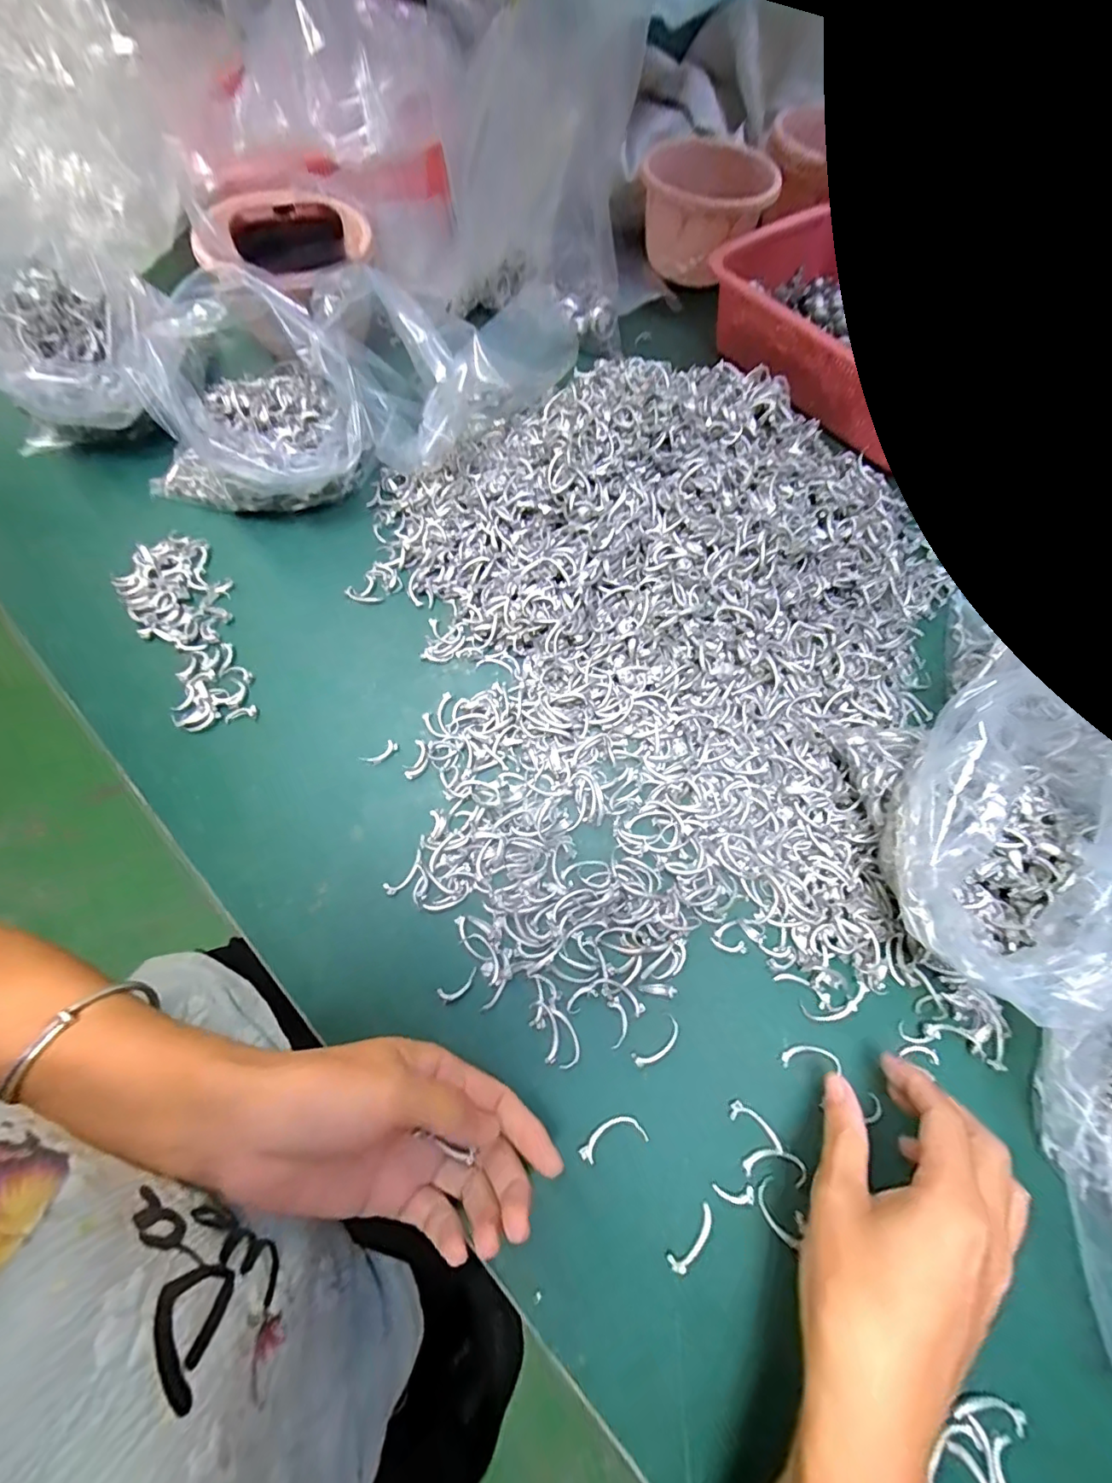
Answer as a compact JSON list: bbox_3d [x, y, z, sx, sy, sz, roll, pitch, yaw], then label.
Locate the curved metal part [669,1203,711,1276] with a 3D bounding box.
[{"bbox_3d":[0.066,0.237,0.246,0.029,0.004,0.009,-41,73,-19],"label":"curved metal part"}]

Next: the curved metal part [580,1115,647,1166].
[{"bbox_3d":[0.028,0.200,0.262,0.034,0.004,0.014,-16,67,-10],"label":"curved metal part"}]

